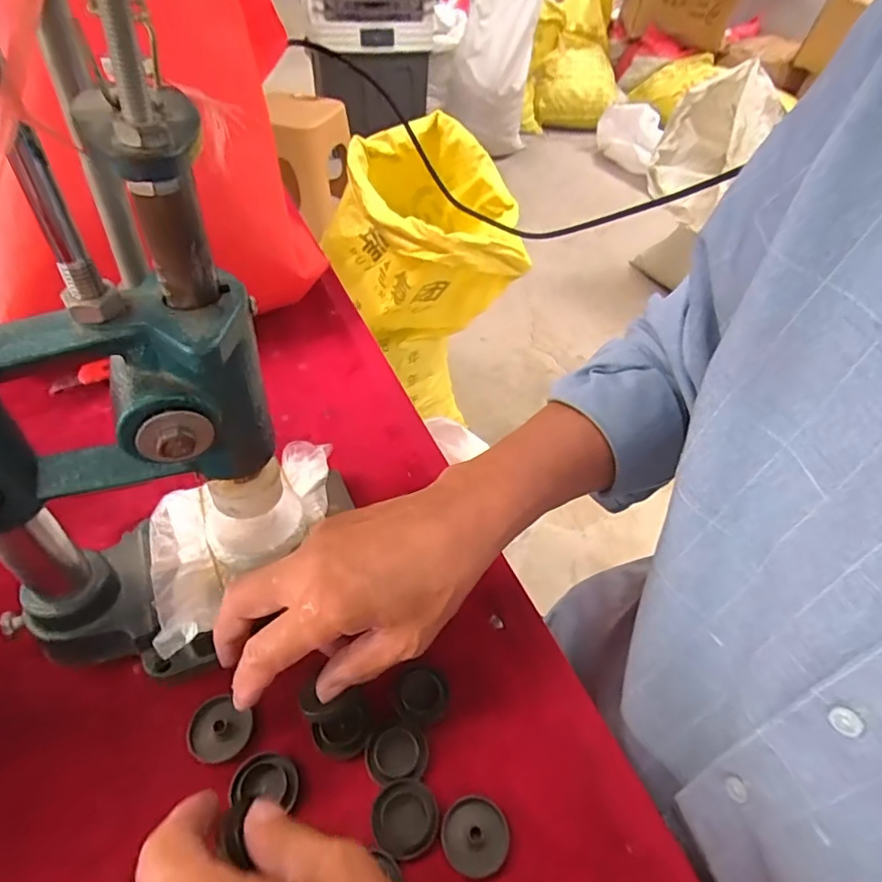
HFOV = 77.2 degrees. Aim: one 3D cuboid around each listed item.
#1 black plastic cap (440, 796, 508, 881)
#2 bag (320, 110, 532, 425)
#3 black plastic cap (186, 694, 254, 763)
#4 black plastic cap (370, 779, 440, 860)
[{"bbox_3d":[0.017,0.195,0.275,0.032,0.004,0.032,-12,50,-17],"label":"black plastic cap"},{"bbox_3d":[-0.050,-0.309,1.192,0.345,0.572,0.383,1,47,-5],"label":"bag"},{"bbox_3d":[-0.121,0.156,0.300,0.032,0.005,0.031,3,47,-3],"label":"black plastic cap"},{"bbox_3d":[-0.018,0.188,0.276,0.032,0.006,0.031,-13,50,-17],"label":"black plastic cap"}]

